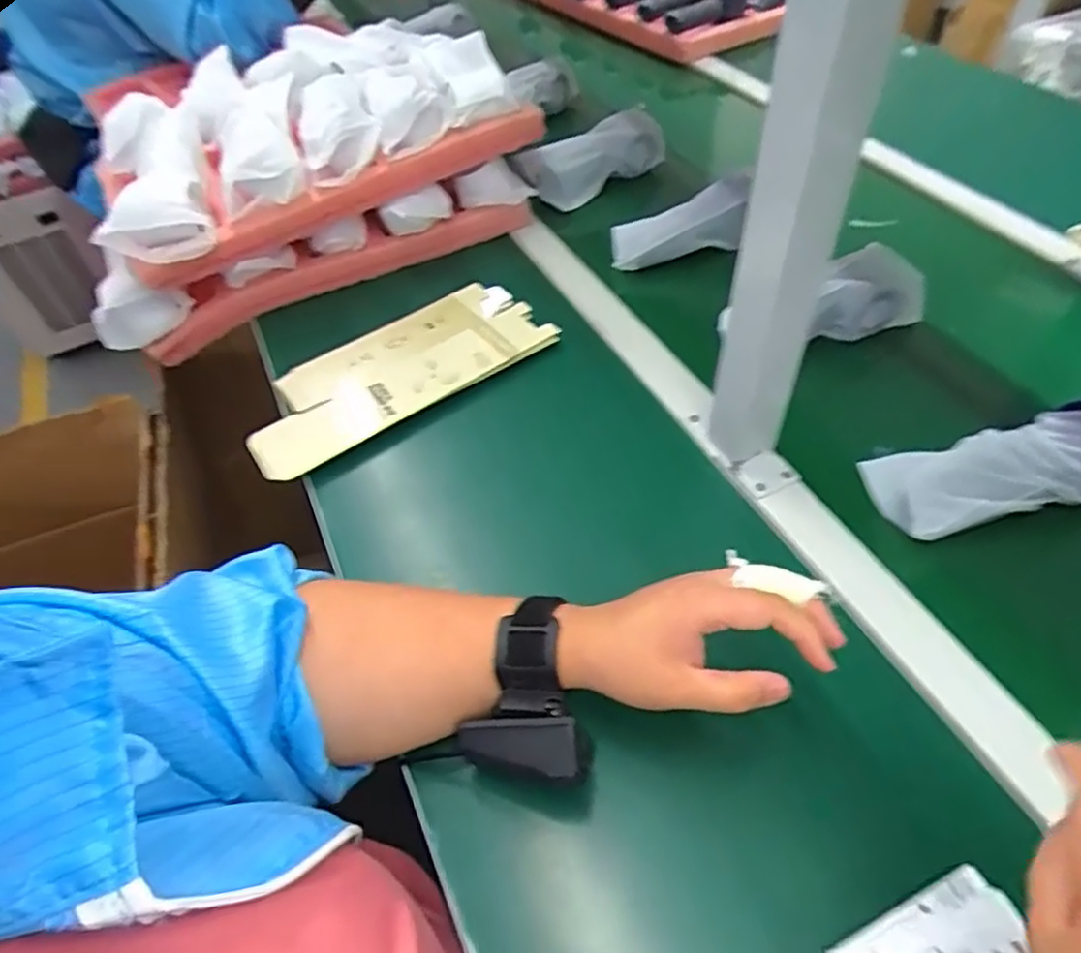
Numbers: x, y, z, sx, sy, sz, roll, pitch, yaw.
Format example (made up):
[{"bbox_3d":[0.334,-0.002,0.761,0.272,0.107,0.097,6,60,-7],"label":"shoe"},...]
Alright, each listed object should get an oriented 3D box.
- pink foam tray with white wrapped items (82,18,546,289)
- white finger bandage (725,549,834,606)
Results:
[{"bbox_3d":[-0.265,-0.393,0.751,0.431,0.092,0.339,-23,52,-14],"label":"pink foam tray with white wrapped items"},{"bbox_3d":[0.124,0.055,0.349,0.053,0.012,0.025,16,53,11],"label":"white finger bandage"}]

